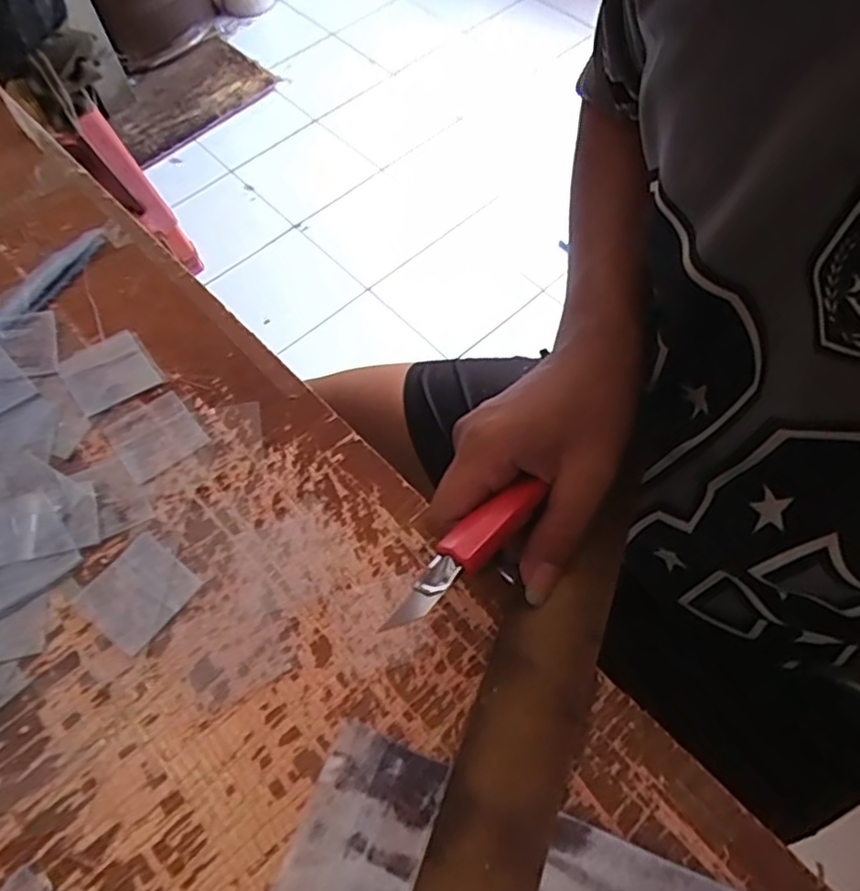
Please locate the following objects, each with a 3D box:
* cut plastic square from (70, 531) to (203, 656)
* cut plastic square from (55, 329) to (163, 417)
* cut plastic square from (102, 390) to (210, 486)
[{"bbox_3d":[-0.148,0.073,0.321,0.047,0.004,0.047,34,65,18],"label":"cut plastic square"},{"bbox_3d":[-0.194,-0.044,0.384,0.046,0.006,0.047,-34,65,-18],"label":"cut plastic square"},{"bbox_3d":[-0.158,-0.006,0.366,0.045,0.004,0.046,-35,66,-19],"label":"cut plastic square"}]

